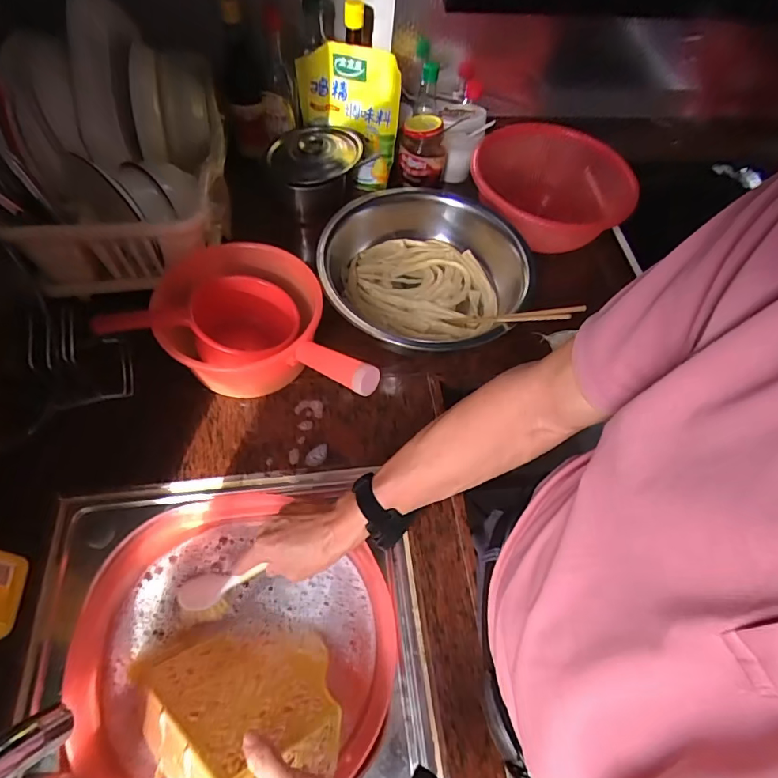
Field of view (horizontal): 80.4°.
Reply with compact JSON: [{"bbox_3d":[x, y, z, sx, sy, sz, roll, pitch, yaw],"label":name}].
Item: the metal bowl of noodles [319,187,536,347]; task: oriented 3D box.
[{"bbox_3d":[0.044,-0.177,0.725,0.293,0.098,0.311,2,60,-3],"label":"metal bowl of noodles"}]

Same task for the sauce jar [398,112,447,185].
[{"bbox_3d":[0.064,-0.460,0.881,0.083,0.099,0.095,7,60,-1],"label":"sauce jar"}]

